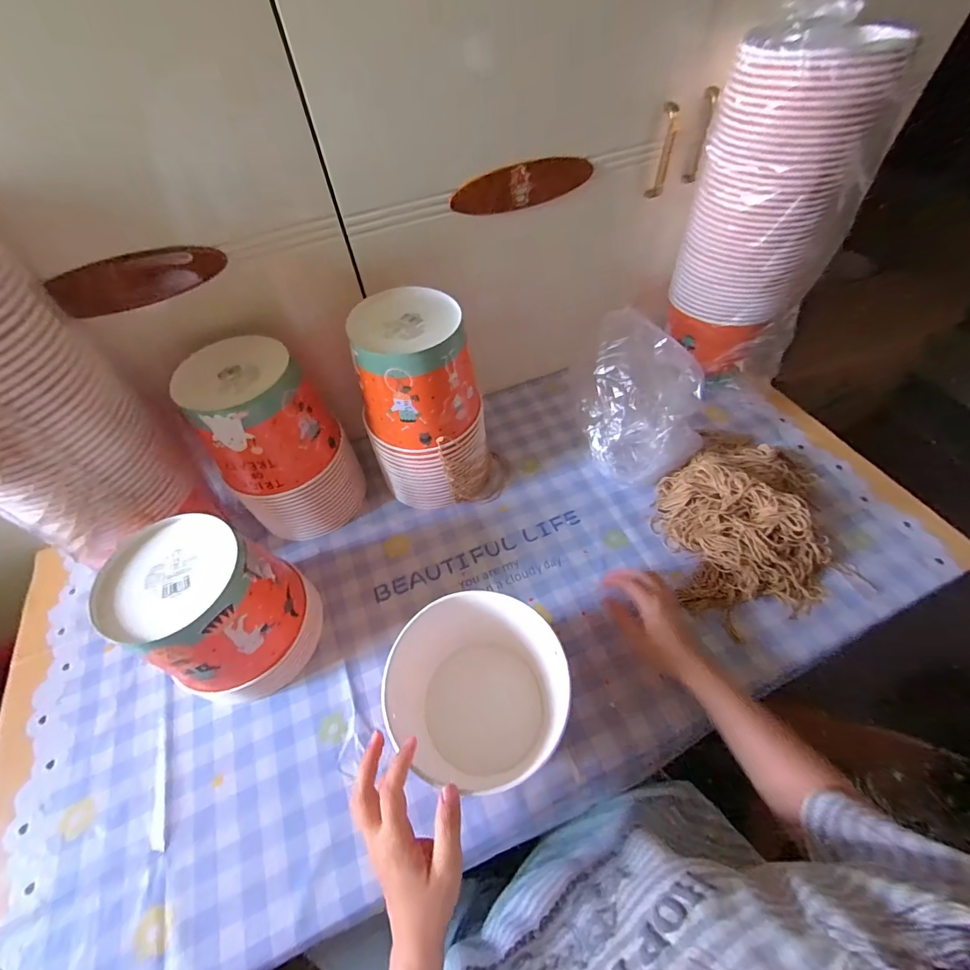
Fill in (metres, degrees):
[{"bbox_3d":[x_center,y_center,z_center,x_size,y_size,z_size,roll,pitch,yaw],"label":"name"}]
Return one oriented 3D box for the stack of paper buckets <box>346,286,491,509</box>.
[{"bbox_3d":[-0.076,-0.093,0.572,0.154,0.265,0.126,4,54,6],"label":"stack of paper buckets"}]

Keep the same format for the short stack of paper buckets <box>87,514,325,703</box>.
[{"bbox_3d":[-0.285,0.138,0.472,0.142,0.178,0.148,26,59,20],"label":"short stack of paper buckets"}]

